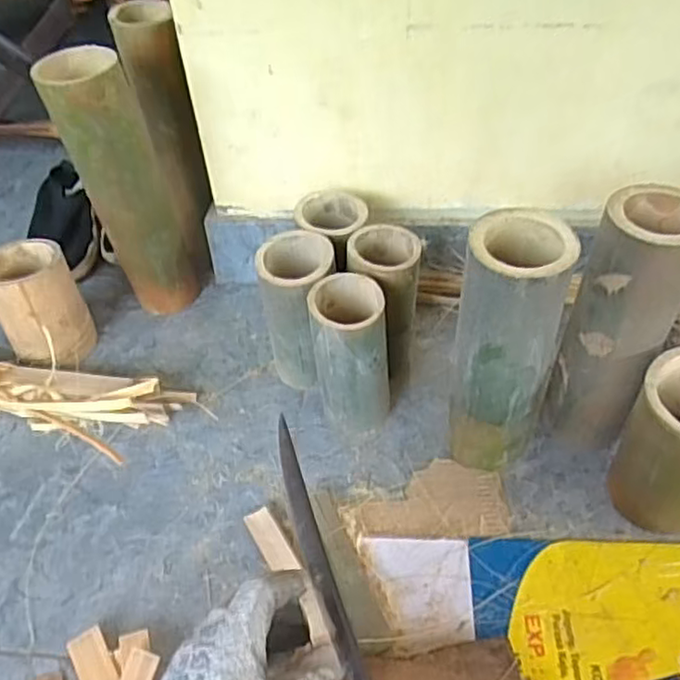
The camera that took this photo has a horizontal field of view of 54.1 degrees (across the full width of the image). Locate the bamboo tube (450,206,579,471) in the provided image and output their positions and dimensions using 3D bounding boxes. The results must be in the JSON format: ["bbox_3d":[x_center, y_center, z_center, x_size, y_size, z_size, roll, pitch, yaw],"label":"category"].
[{"bbox_3d":[0.148,0.019,0.607,0.085,0.277,0.083,9,47,12],"label":"bamboo tube"}]

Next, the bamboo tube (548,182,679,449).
[{"bbox_3d":[0.252,-0.007,0.611,0.076,0.266,0.074,13,48,15],"label":"bamboo tube"}]

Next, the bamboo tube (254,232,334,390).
[{"bbox_3d":[-0.045,-0.027,0.736,0.081,0.164,0.092,15,49,17],"label":"bamboo tube"}]

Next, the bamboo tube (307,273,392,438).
[{"bbox_3d":[0.013,0.020,0.692,0.078,0.161,0.086,-5,46,-2],"label":"bamboo tube"}]

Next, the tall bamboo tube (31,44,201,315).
[{"bbox_3d":[-0.240,-0.158,0.767,0.097,0.326,0.071,-16,48,-13],"label":"tall bamboo tube"}]

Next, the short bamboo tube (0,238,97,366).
[{"bbox_3d":[-0.352,-0.034,0.787,0.096,0.135,0.113,-24,50,-19],"label":"short bamboo tube"}]

